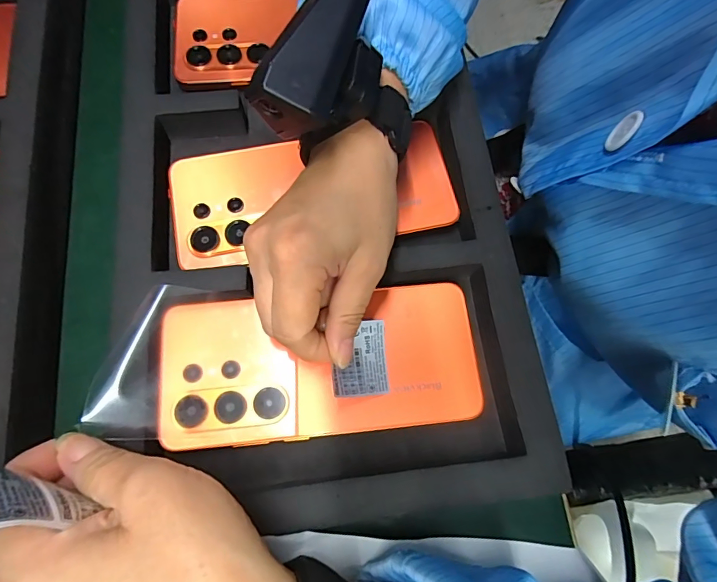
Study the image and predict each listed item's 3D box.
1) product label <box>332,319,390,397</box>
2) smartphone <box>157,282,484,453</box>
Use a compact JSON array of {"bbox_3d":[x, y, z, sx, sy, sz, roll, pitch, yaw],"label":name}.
[{"bbox_3d":[0.001,0.036,0.224,0.033,0.005,0.039,1,77,-26],"label":"product label"},{"bbox_3d":[-0.020,0.039,0.231,0.170,0.009,0.077,-5,74,-7],"label":"smartphone"}]

